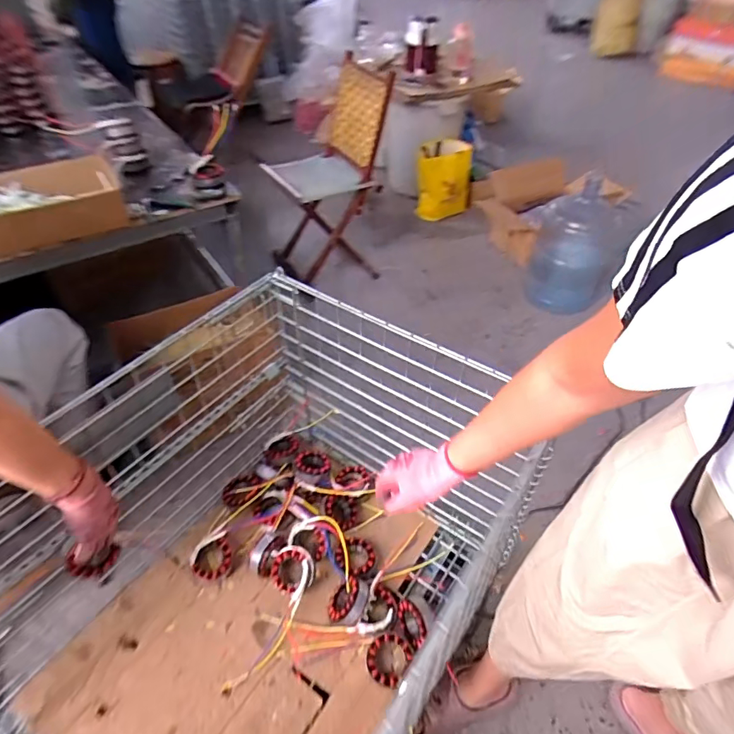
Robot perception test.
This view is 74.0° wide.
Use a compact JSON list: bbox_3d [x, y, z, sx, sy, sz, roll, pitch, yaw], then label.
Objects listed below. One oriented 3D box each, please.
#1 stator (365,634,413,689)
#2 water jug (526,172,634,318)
[{"bbox_3d":[0.037,0.538,0.902,0.073,0.040,0.089,26,50,23],"label":"stator"},{"bbox_3d":[0.774,-0.442,1.776,0.300,0.428,0.326,19,47,17],"label":"water jug"}]

